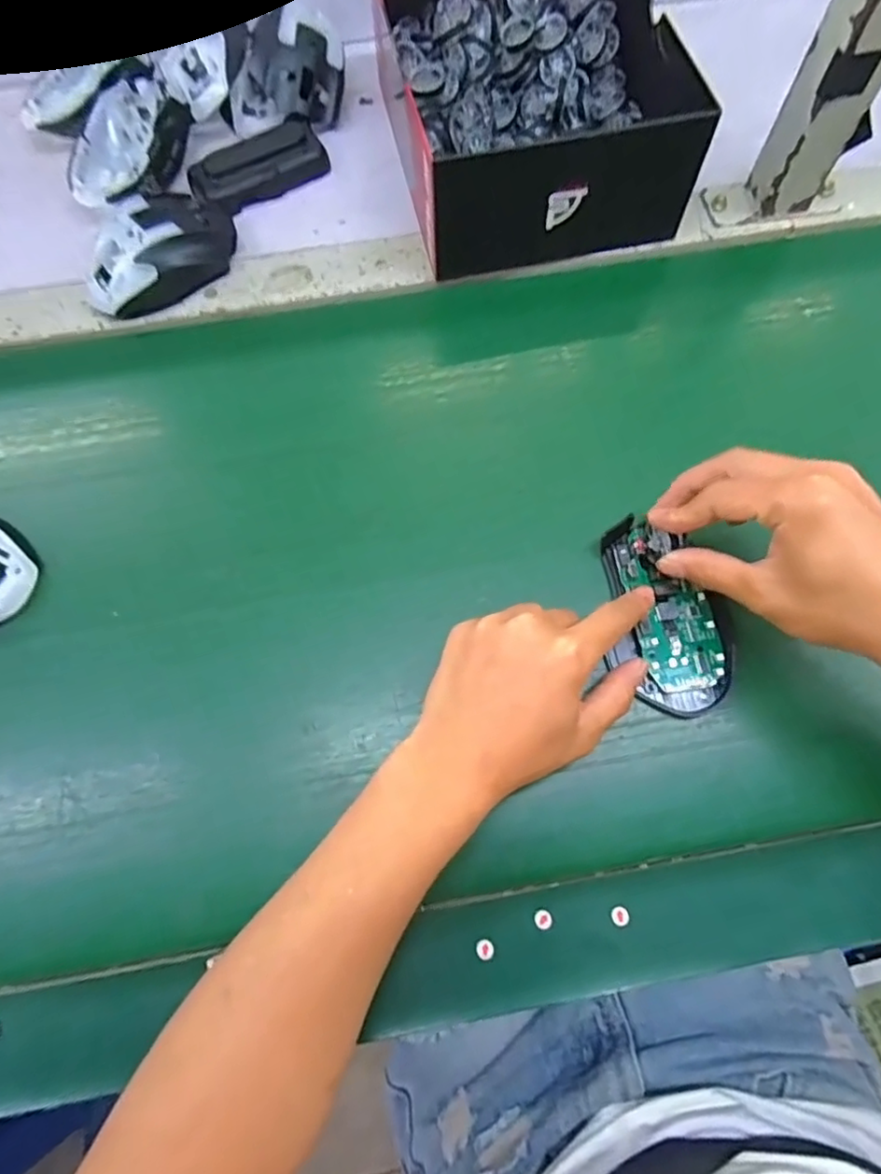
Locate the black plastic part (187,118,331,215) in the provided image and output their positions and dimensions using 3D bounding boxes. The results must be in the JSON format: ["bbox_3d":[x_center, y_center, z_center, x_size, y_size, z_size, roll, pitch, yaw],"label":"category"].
[{"bbox_3d":[-0.141,-0.329,0.473,0.105,0.023,0.045,-30,72,-9],"label":"black plastic part"}]

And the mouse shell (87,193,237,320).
[{"bbox_3d":[-0.207,-0.245,0.436,0.117,0.037,0.070,-36,73,-11],"label":"mouse shell"}]

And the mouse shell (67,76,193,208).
[{"bbox_3d":[-0.246,-0.343,0.472,0.073,0.039,0.109,23,73,9],"label":"mouse shell"}]

